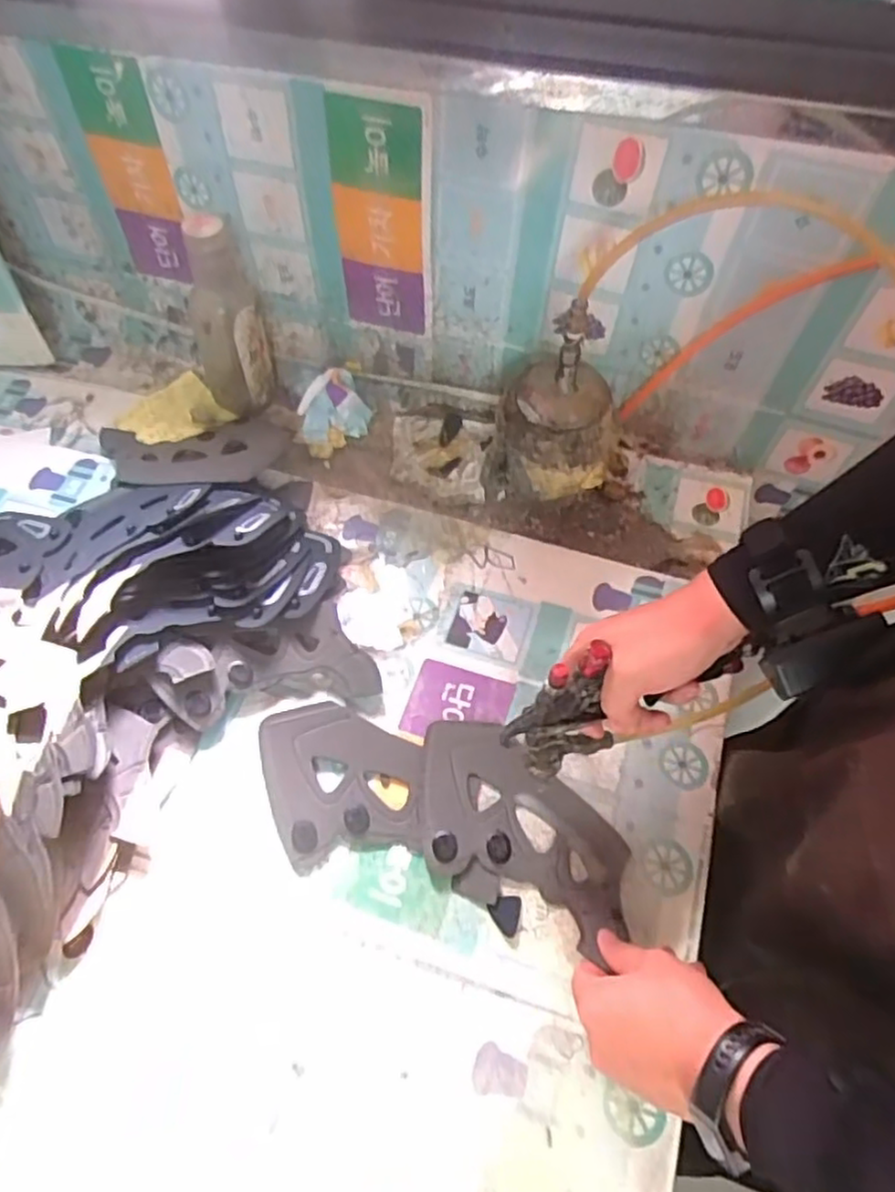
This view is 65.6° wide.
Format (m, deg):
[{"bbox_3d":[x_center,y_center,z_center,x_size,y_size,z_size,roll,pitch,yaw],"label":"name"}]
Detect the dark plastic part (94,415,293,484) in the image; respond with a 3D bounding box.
[{"bbox_3d":[-0.271,-0.152,0.742,0.197,0.027,0.114,-9,59,-3],"label":"dark plastic part"}]

